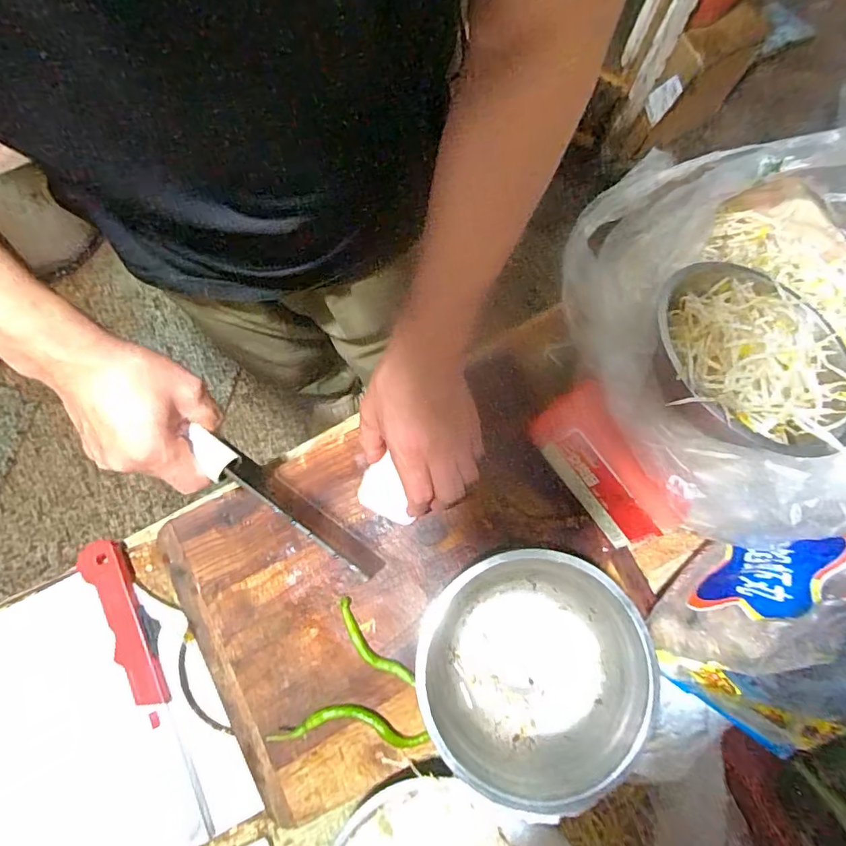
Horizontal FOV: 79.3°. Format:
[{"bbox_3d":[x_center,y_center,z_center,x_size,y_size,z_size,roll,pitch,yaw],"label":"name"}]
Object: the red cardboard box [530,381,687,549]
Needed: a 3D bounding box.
[{"bbox_3d":[0.162,0.038,0.451,0.028,0.084,0.139,-28,77,-44],"label":"red cardboard box"}]

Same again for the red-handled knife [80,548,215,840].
[{"bbox_3d":[-0.251,0.237,0.471,0.036,0.011,0.271,-24,83,-20],"label":"red-handled knife"}]

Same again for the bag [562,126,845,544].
[{"bbox_3d":[0.368,-0.084,0.482,0.459,0.153,0.378,-16,78,-4],"label":"bag"}]

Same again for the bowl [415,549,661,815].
[{"bbox_3d":[0.090,0.206,0.428,0.177,0.062,0.184,0,77,0],"label":"bowl"}]

